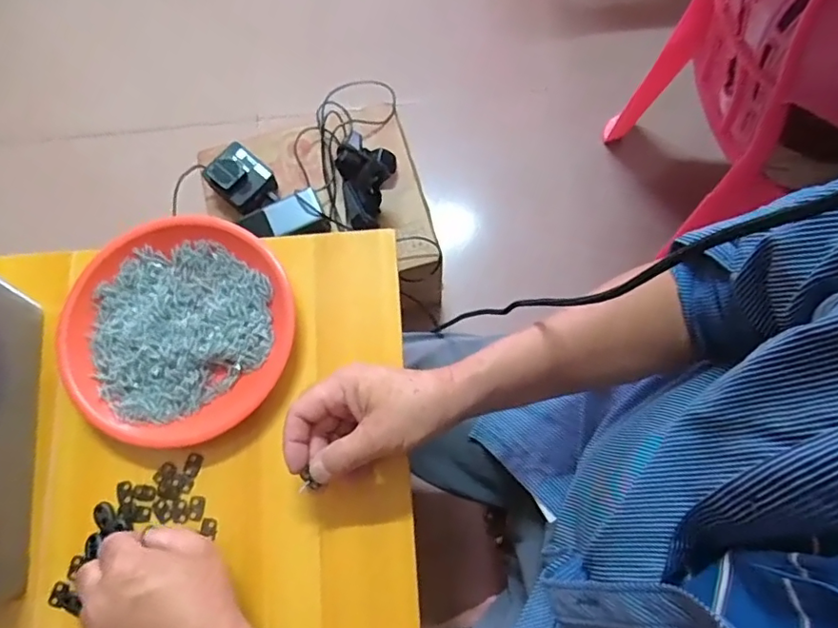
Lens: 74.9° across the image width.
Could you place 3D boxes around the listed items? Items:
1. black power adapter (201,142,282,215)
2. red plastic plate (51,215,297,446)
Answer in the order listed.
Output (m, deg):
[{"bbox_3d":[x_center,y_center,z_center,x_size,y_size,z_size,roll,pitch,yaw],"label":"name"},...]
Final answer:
[{"bbox_3d":[-0.258,-0.196,0.800,0.082,0.056,0.078,41,79,12],"label":"black power adapter"},{"bbox_3d":[-0.206,0.012,0.471,0.190,0.022,0.187,4,74,3],"label":"red plastic plate"}]

